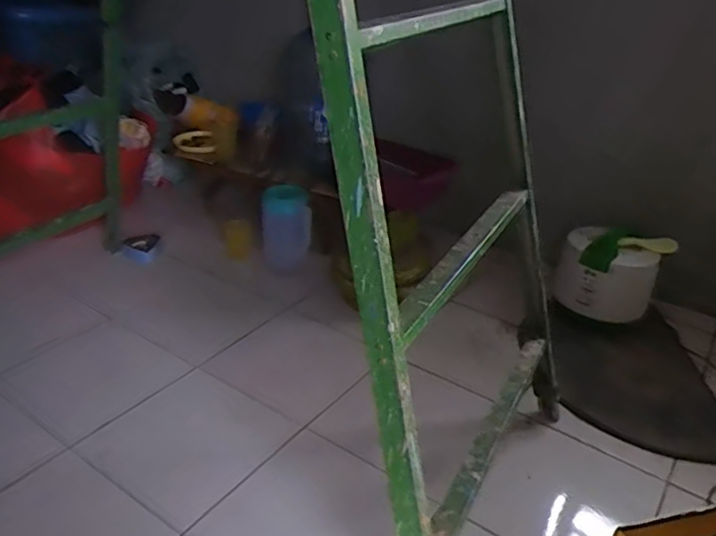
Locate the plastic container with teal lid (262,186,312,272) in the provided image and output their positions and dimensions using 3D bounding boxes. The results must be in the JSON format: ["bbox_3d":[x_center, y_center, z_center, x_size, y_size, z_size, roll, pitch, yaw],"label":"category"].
[{"bbox_3d":[-0.189,-0.110,1.608,0.107,0.225,0.095,-6,30,-18],"label":"plastic container with teal lid"}]

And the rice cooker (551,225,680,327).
[{"bbox_3d":[0.610,0.017,1.466,0.249,0.182,0.178,15,30,20],"label":"rice cooker"}]

